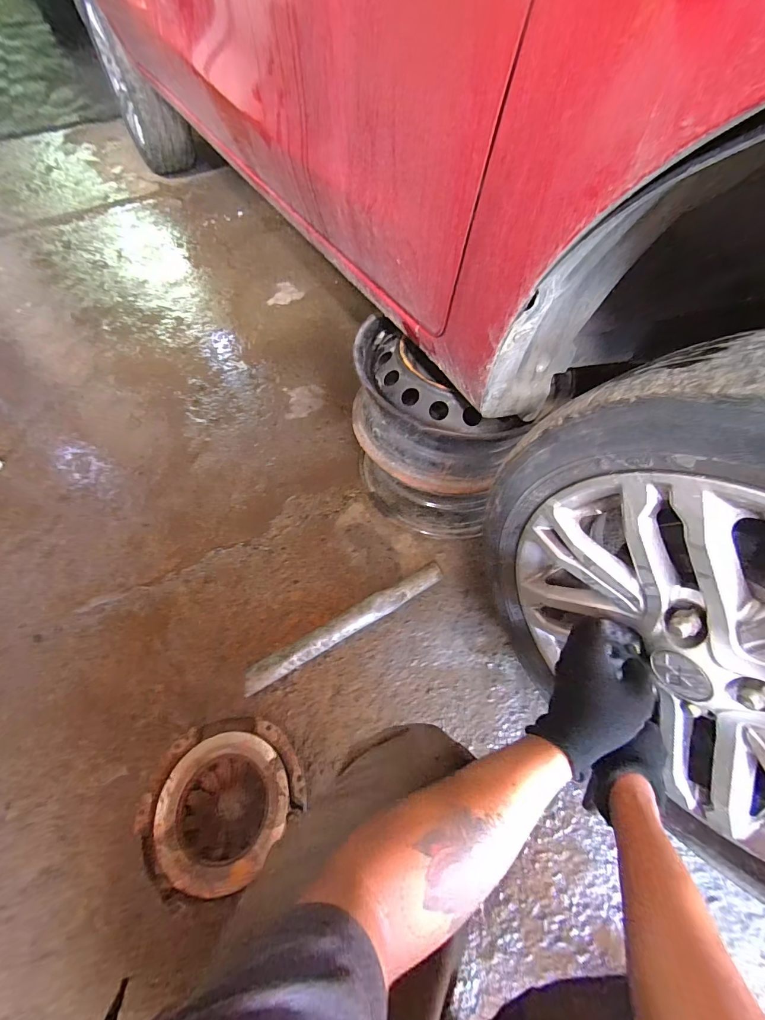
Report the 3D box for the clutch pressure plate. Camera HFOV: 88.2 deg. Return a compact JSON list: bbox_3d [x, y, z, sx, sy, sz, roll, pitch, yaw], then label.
[{"bbox_3d":[-0.245,0.450,0.617,0.246,0.048,0.215,-6,61,-3],"label":"clutch pressure plate"}]

